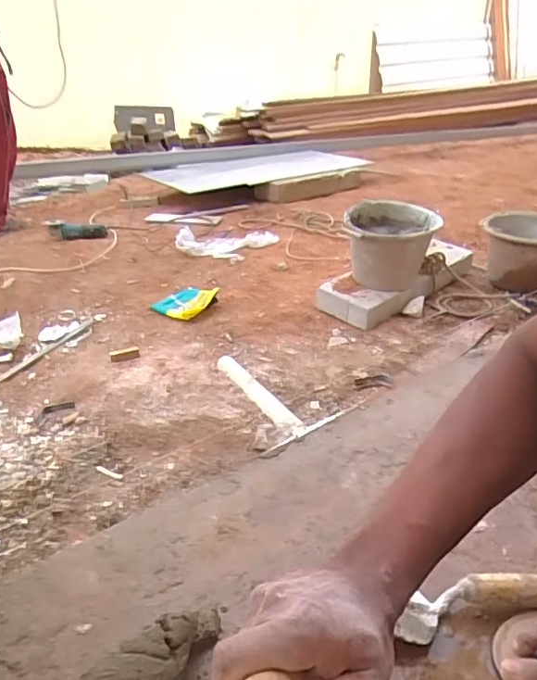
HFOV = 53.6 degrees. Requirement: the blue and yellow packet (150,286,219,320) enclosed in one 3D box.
[{"bbox_3d":[-0.267,-0.130,1.696,0.188,0.039,0.186,17,33,26],"label":"blue and yellow packet"}]

